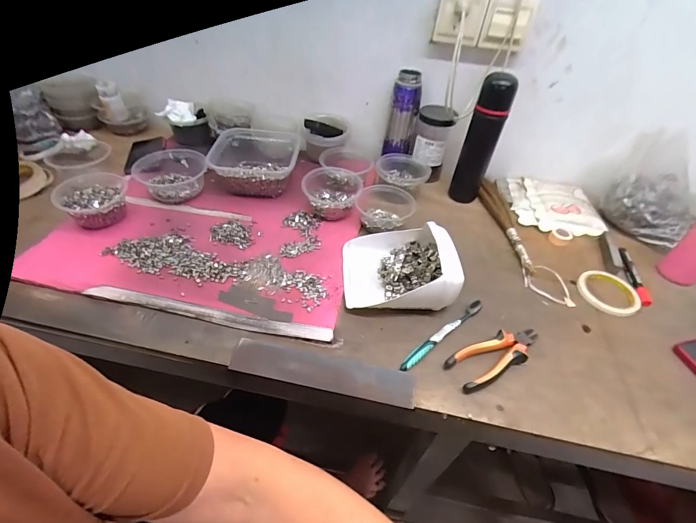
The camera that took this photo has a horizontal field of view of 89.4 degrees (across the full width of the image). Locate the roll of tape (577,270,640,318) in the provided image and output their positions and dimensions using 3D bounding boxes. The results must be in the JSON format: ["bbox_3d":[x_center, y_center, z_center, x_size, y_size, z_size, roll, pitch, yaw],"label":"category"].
[{"bbox_3d":[0.460,0.053,0.621,0.097,0.013,0.095,35,54,26],"label":"roll of tape"}]

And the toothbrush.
[{"bbox_3d":[0.144,0.108,0.530,0.180,0.010,0.014,-30,55,-28],"label":"toothbrush"}]

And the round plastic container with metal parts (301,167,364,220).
[{"bbox_3d":[-0.032,-0.139,0.709,0.113,0.062,0.108,2,46,-2],"label":"round plastic container with metal parts"}]

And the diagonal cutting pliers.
[{"bbox_3d":[0.216,0.133,0.505,0.150,0.024,0.052,-19,50,-20],"label":"diagonal cutting pliers"}]

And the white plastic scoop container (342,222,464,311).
[{"bbox_3d":[0.080,0.002,0.573,0.169,0.081,0.153,-1,46,-4],"label":"white plastic scoop container"}]

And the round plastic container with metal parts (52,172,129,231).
[{"bbox_3d":[-0.462,-0.107,0.633,0.104,0.055,0.101,2,46,-2],"label":"round plastic container with metal parts"}]

